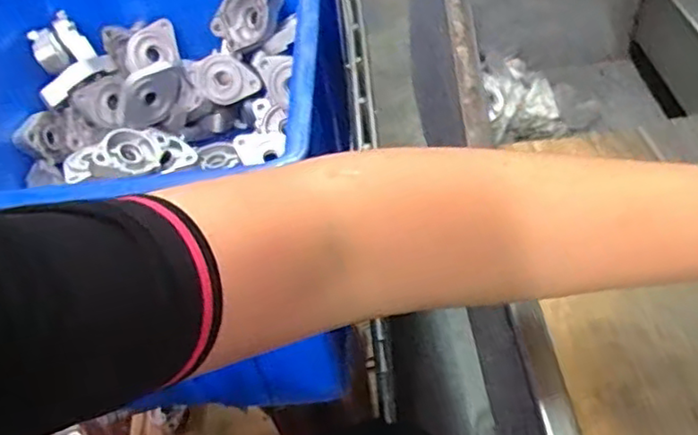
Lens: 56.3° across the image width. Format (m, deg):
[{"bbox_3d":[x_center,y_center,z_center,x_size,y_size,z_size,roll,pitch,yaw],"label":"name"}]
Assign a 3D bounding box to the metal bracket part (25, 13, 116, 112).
[{"bbox_3d":[-0.358,-0.194,0.803,0.100,0.043,0.092,44,47,1],"label":"metal bracket part"}]

